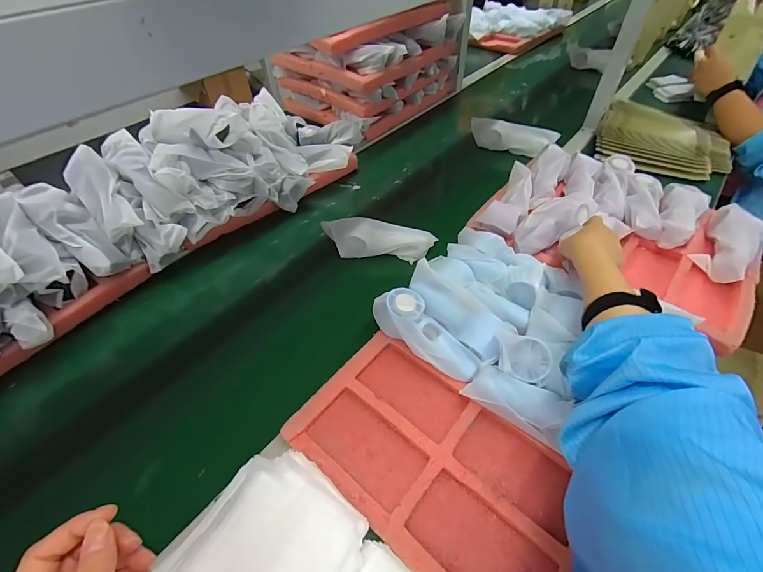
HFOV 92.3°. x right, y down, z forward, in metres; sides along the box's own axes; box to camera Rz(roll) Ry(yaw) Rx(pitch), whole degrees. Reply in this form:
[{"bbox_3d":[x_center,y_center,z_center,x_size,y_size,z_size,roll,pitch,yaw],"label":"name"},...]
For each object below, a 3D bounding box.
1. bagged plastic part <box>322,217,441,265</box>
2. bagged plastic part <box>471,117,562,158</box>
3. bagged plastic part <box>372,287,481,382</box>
[{"bbox_3d":[-0.004,-0.084,0.676,0.194,0.057,0.059,7,49,8],"label":"bagged plastic part"},{"bbox_3d":[0.323,-0.369,0.913,0.204,0.063,0.038,25,54,22],"label":"bagged plastic part"},{"bbox_3d":[0.059,0.062,0.501,0.058,0.051,0.165,-37,57,-27],"label":"bagged plastic part"}]

